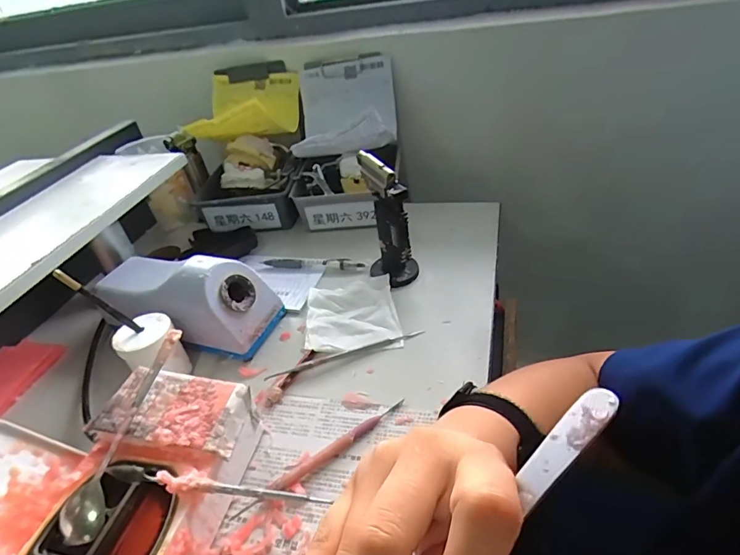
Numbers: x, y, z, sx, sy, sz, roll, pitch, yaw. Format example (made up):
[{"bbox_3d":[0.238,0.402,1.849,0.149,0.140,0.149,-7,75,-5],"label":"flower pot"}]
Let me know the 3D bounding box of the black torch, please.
[{"bbox_3d":[0.023,-0.067,0.529,0.060,0.141,0.066,-6,38,5],"label":"black torch"}]

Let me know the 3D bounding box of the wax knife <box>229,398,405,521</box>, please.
[{"bbox_3d":[-0.036,0.150,0.380,0.163,0.011,0.014,-29,42,-22],"label":"wax knife"}]

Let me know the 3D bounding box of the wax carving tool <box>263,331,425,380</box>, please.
[{"bbox_3d":[-0.023,0.076,0.463,0.162,0.005,0.012,-13,41,-15],"label":"wax carving tool"}]

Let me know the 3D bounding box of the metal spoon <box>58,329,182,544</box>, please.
[{"bbox_3d":[-0.191,0.117,0.365,0.034,0.022,0.167,9,54,11],"label":"metal spoon"}]

